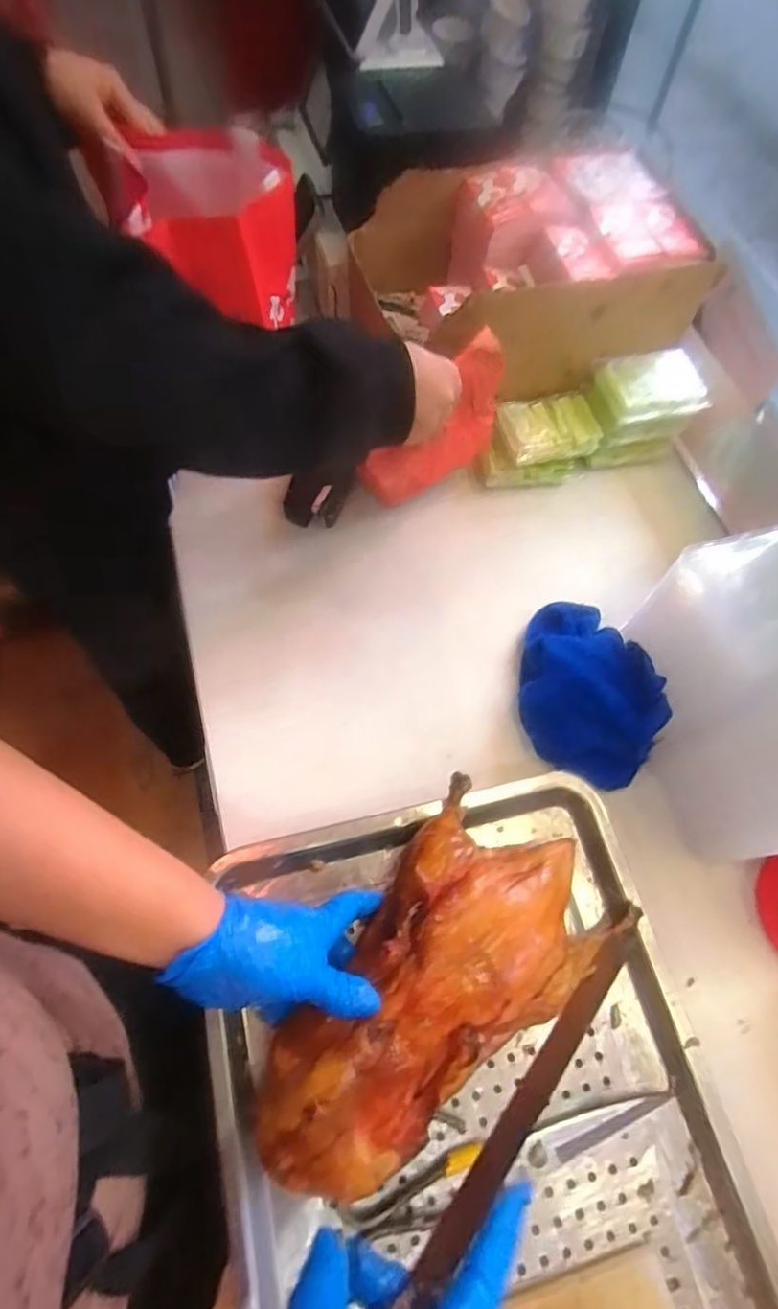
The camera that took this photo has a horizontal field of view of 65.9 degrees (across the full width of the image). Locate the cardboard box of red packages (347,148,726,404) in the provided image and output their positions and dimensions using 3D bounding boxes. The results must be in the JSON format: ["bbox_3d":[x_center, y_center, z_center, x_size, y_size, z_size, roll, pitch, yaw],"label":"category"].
[{"bbox_3d":[0.136,-0.399,0.675,0.310,0.180,0.252,-17,67,-10],"label":"cardboard box of red packages"}]

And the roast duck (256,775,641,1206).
[{"bbox_3d":[0.024,0.209,0.399,0.260,0.071,0.154,-34,71,-17],"label":"roast duck"}]

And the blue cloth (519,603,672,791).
[{"bbox_3d":[0.177,0.028,0.555,0.112,0.081,0.185,-13,66,-9],"label":"blue cloth"}]

